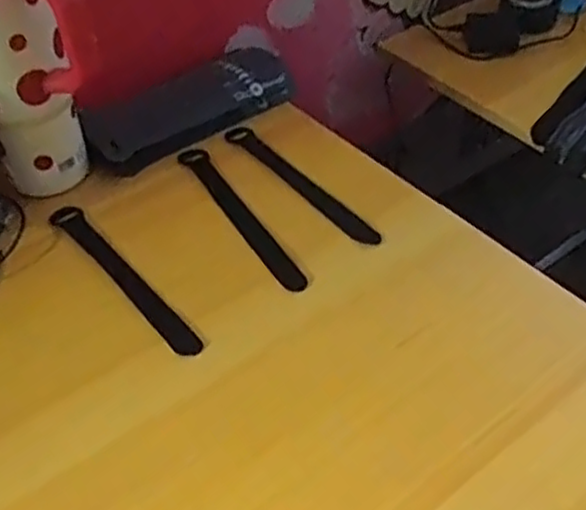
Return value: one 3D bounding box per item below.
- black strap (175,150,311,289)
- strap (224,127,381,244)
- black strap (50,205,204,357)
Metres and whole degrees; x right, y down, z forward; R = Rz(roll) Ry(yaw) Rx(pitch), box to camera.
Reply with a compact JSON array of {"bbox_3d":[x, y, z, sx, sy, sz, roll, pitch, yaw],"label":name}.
[{"bbox_3d":[-0.044,-0.035,0.578,0.022,0.004,0.188,-23,49,-19],"label":"black strap"},{"bbox_3d":[0.004,-0.066,0.601,0.024,0.004,0.199,-30,51,-24],"label":"strap"},{"bbox_3d":[-0.130,0.014,0.536,0.023,0.005,0.194,-28,50,-28],"label":"black strap"}]

